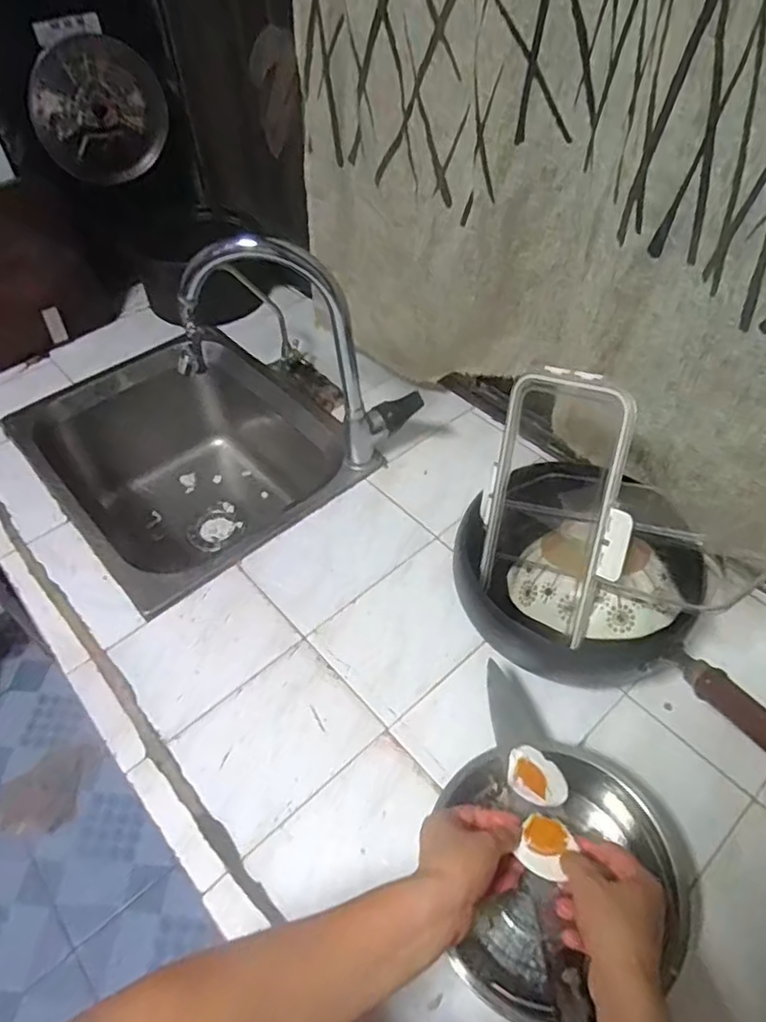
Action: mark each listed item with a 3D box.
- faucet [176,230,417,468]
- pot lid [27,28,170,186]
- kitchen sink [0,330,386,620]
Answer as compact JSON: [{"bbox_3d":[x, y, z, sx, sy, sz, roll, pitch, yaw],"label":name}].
[{"bbox_3d":[-0.106,-0.190,0.818,0.302,0.330,0.080,0,50,1],"label":"faucet"},{"bbox_3d":[-0.499,-0.706,1.113,0.229,0.221,0.033,-31,56,-22],"label":"pot lid"},{"bbox_3d":[-0.297,-0.051,1.041,0.408,0.231,0.492,-35,57,-25],"label":"kitchen sink"}]

